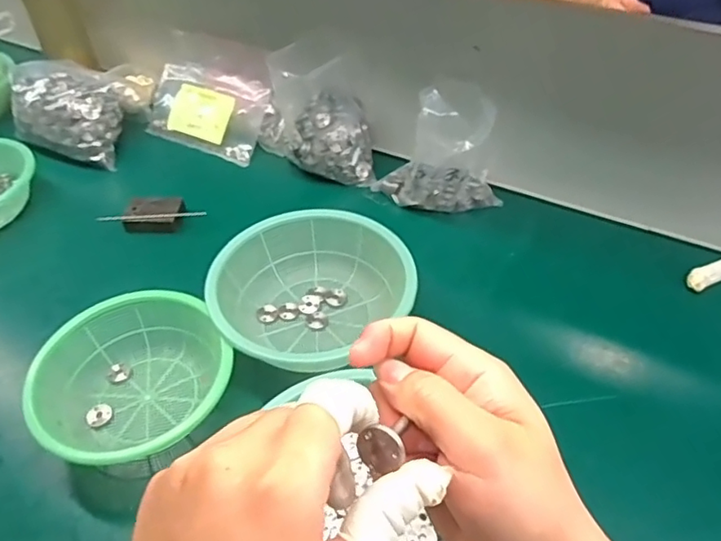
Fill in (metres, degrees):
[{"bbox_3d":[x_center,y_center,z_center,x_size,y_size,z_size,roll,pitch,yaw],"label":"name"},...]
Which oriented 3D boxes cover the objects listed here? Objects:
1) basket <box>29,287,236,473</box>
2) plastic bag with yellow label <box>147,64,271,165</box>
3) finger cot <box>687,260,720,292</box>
[{"bbox_3d":[-0.196,0.095,0.499,0.151,0.054,0.152,-1,46,2],"label":"basket"},{"bbox_3d":[-0.212,-0.221,0.793,0.179,0.022,0.109,22,96,22],"label":"plastic bag with yellow label"},{"bbox_3d":[0.357,0.003,0.585,0.062,0.014,0.022,-19,48,-15],"label":"finger cot"}]

